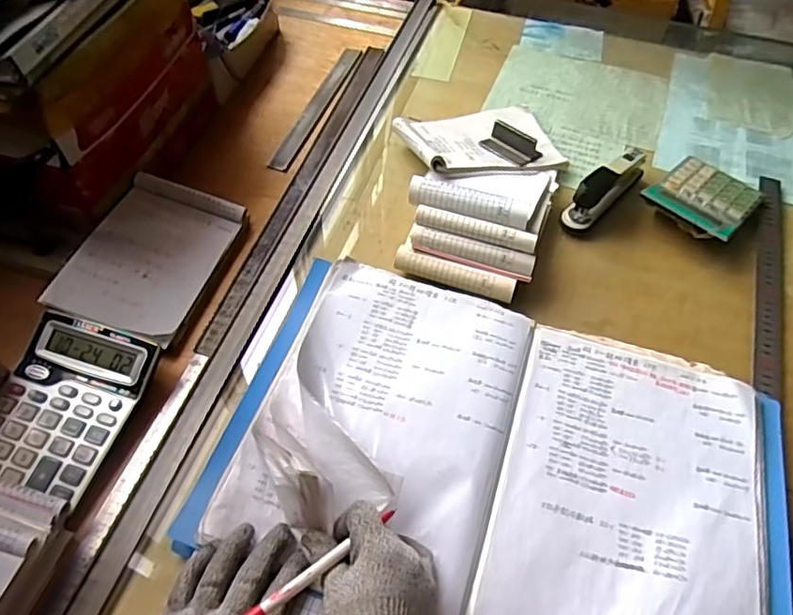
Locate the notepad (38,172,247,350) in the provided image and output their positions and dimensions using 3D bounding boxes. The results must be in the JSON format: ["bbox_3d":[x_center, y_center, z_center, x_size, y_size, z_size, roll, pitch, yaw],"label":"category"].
[{"bbox_3d":[-0.266,-0.059,0.628,0.139,0.019,0.193,23,54,-2],"label":"notepad"}]

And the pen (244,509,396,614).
[{"bbox_3d":[-0.051,0.183,0.413,0.135,0.012,0.008,-28,59,-35],"label":"pen"}]

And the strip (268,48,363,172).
[{"bbox_3d":[-0.112,-0.296,0.840,0.032,0.006,0.287,14,56,12],"label":"strip"}]

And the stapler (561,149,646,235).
[{"bbox_3d":[0.261,-0.149,0.712,0.140,0.056,0.032,-37,63,-26],"label":"stapler"}]

